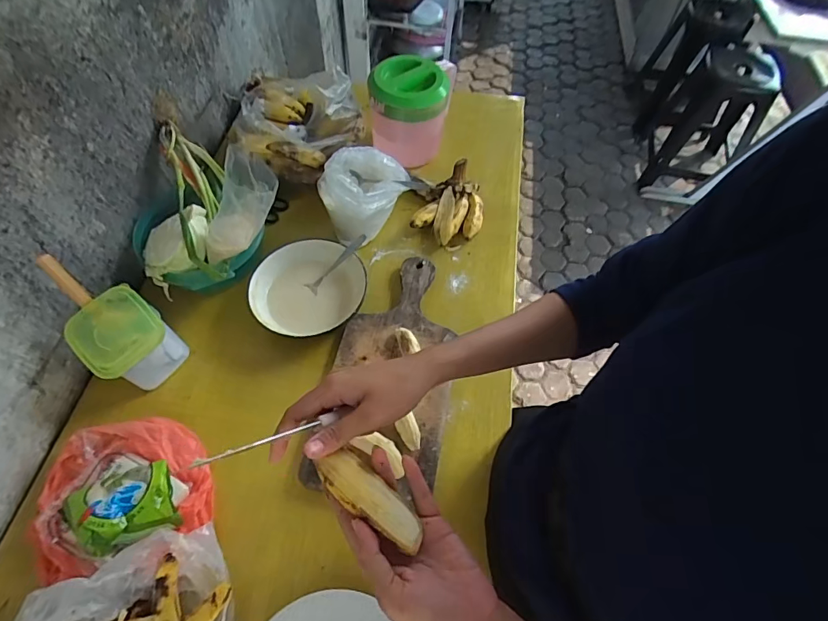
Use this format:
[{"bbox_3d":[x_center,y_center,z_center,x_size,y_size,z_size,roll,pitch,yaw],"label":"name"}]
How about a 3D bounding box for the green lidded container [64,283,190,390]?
[{"bbox_3d":[-0.374,0.044,0.596,0.085,0.118,0.095,37,65,18],"label":"green lidded container"}]

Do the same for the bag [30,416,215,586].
[{"bbox_3d":[-0.354,0.208,0.532,0.192,0.063,0.163,-19,62,-12],"label":"bag"}]

